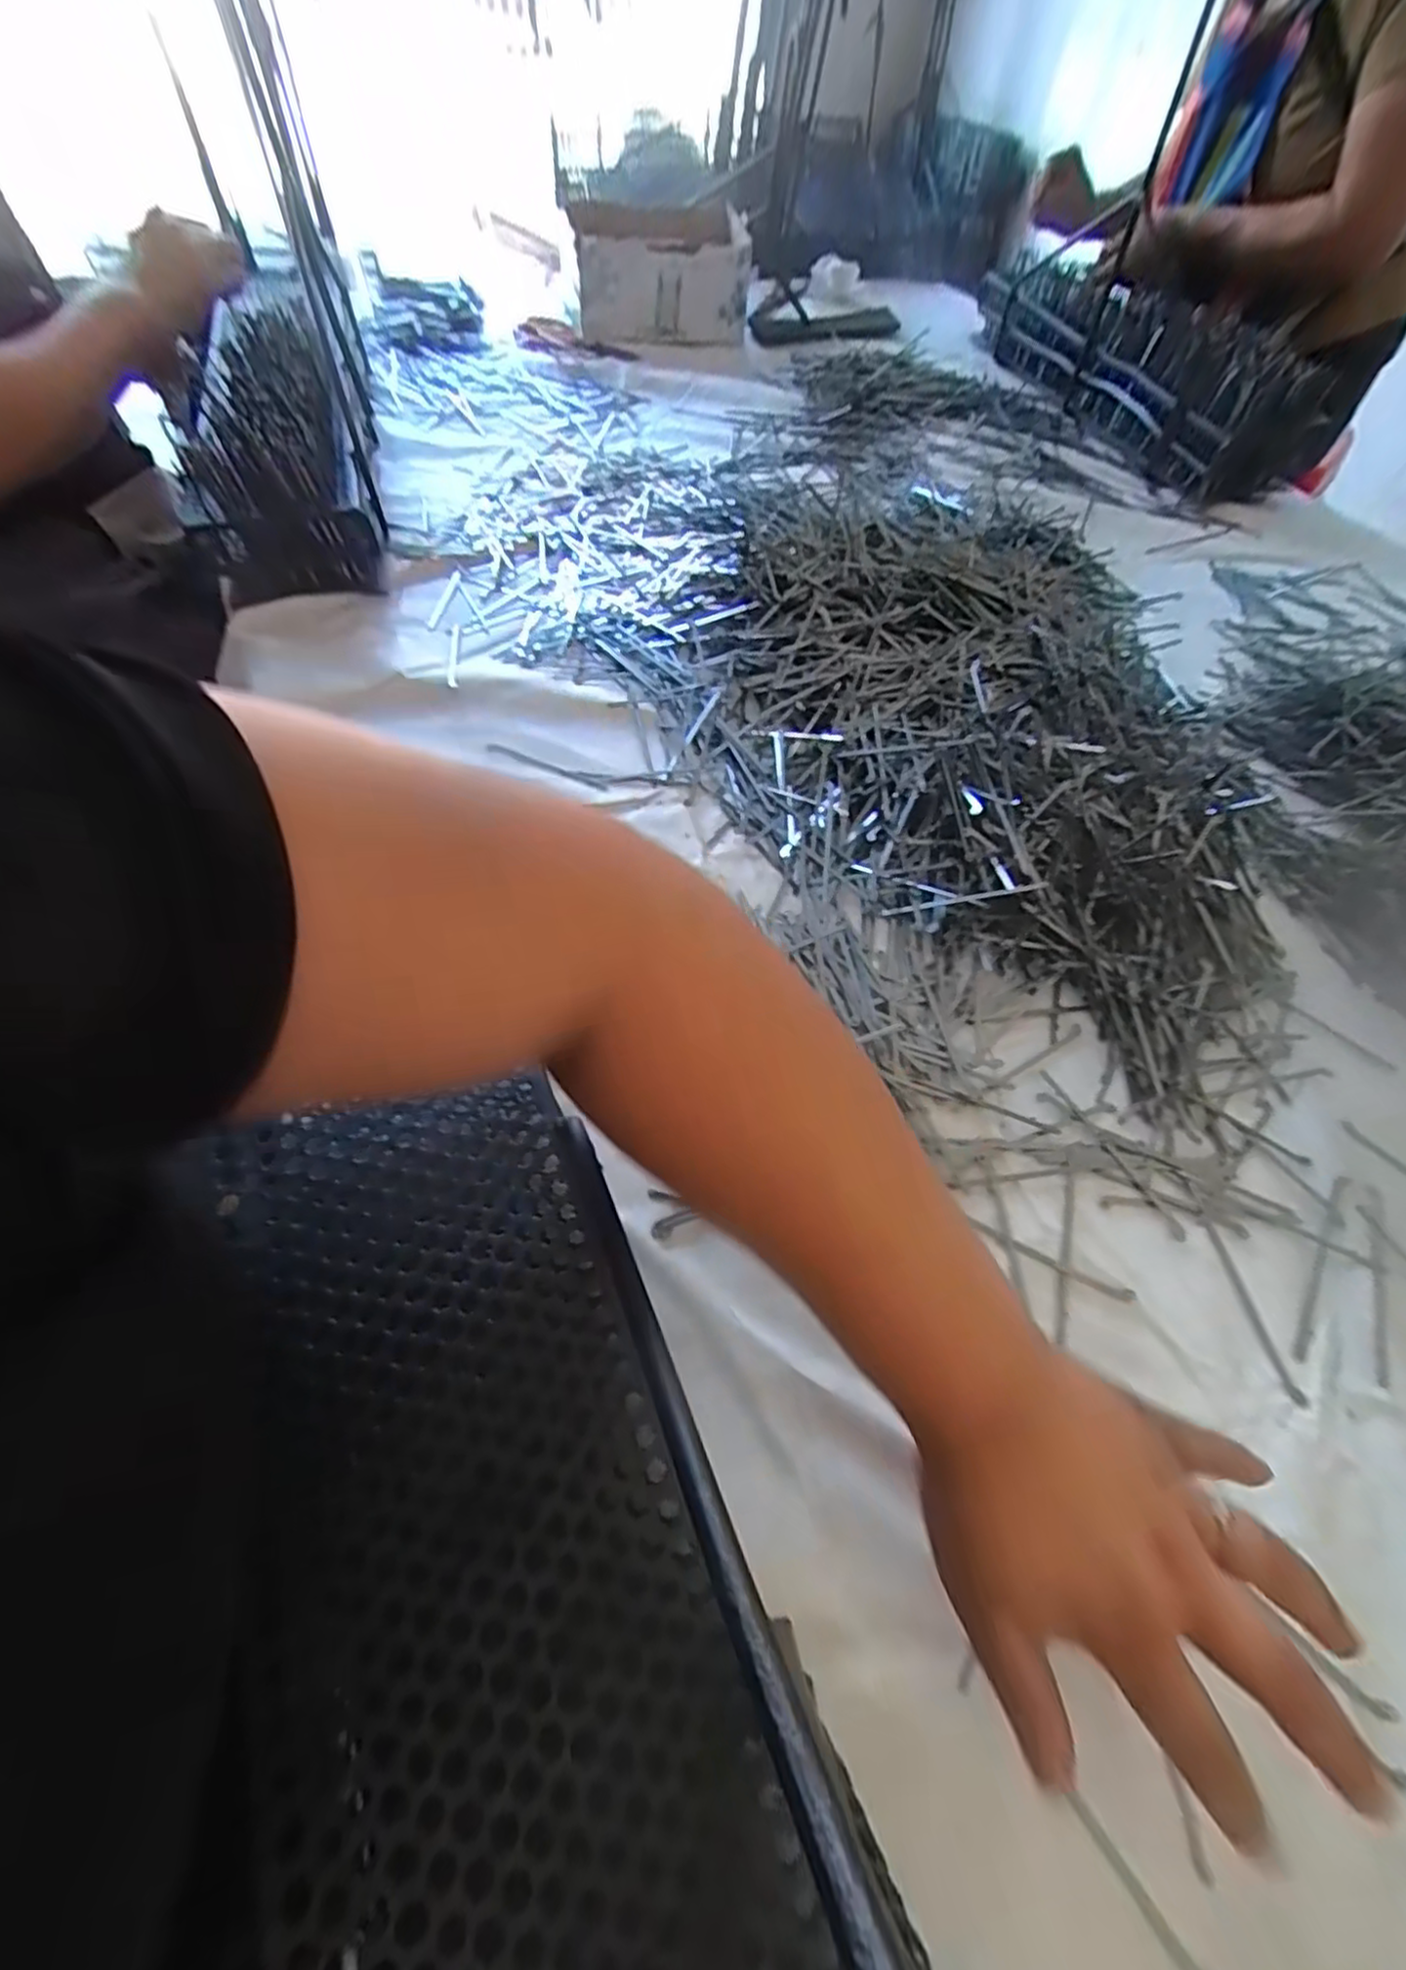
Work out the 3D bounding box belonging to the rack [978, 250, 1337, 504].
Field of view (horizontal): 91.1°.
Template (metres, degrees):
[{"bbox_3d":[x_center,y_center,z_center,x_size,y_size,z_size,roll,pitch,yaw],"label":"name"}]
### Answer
[{"bbox_3d":[0.596,-0.891,0.972,0.118,0.138,0.585,-15,60,-12],"label":"rack"}]

